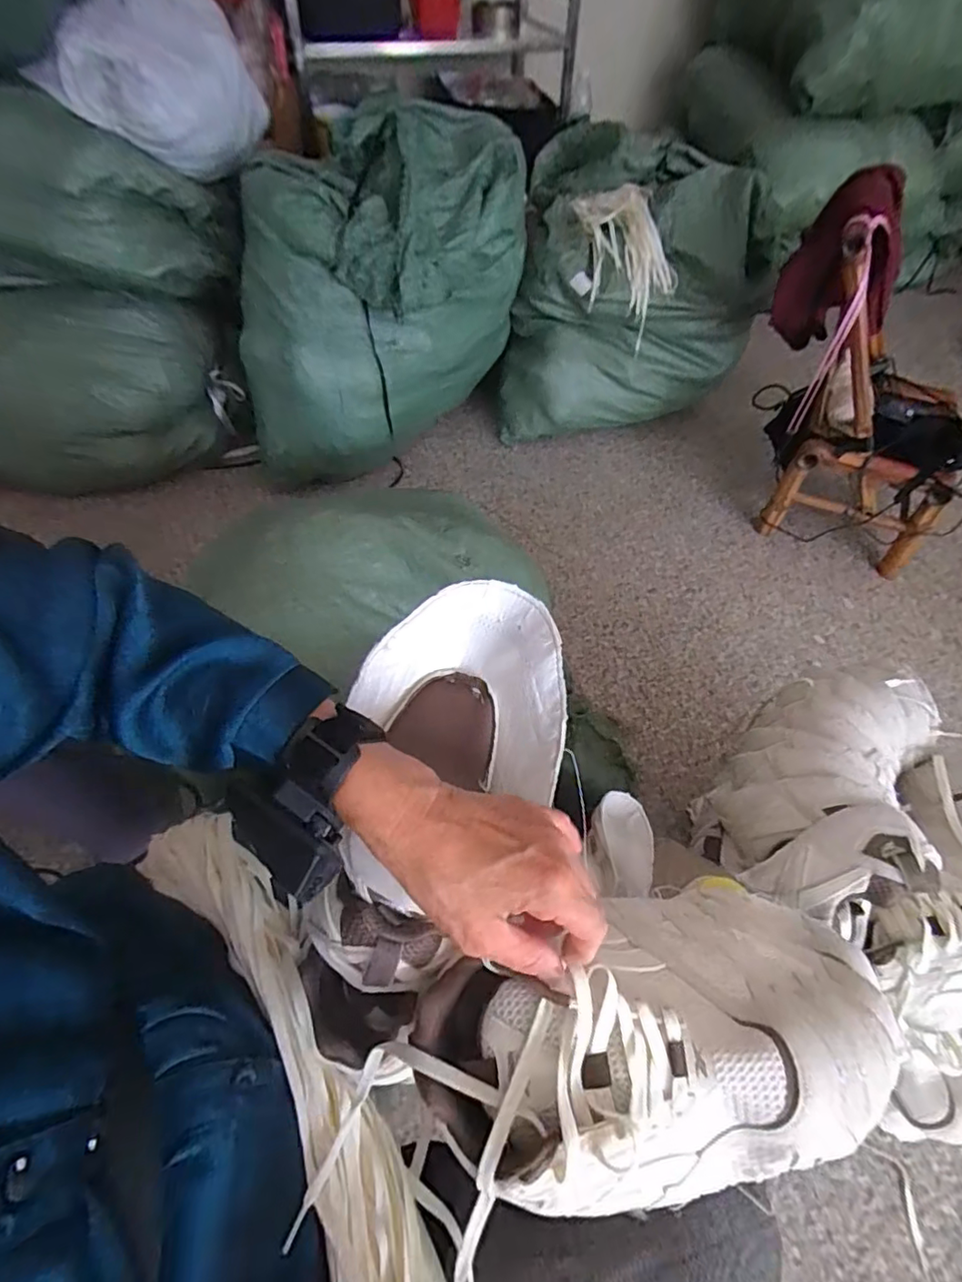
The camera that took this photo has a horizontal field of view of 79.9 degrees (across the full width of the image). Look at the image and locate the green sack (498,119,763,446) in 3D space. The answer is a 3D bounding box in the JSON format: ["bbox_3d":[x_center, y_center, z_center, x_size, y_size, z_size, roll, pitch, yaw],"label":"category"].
[{"bbox_3d":[0.350,-0.845,1.410,0.577,0.507,0.419,4,54,1],"label":"green sack"}]

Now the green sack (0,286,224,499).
[{"bbox_3d":[-1.074,-0.593,1.374,0.821,0.303,0.355,-5,55,-5],"label":"green sack"}]

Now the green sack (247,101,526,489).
[{"bbox_3d":[-0.233,-0.787,1.315,0.625,0.556,0.452,-12,55,-10],"label":"green sack"}]

